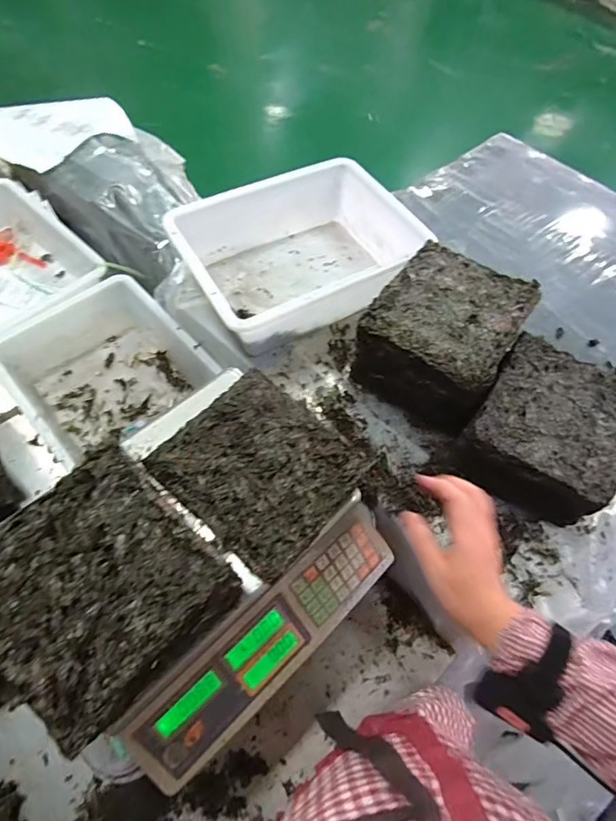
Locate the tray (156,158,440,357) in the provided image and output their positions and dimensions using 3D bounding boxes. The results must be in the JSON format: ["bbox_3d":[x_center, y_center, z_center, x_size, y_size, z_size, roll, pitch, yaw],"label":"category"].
[{"bbox_3d":[-0.021,-0.264,0.777,0.351,0.119,0.291,-24,65,-16],"label":"tray"}]

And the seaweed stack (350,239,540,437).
[{"bbox_3d":[0.188,-0.099,0.672,0.180,0.143,0.195,33,64,14],"label":"seaweed stack"}]

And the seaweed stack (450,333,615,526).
[{"bbox_3d":[0.316,0.028,0.626,0.174,0.101,0.182,30,63,13],"label":"seaweed stack"}]

